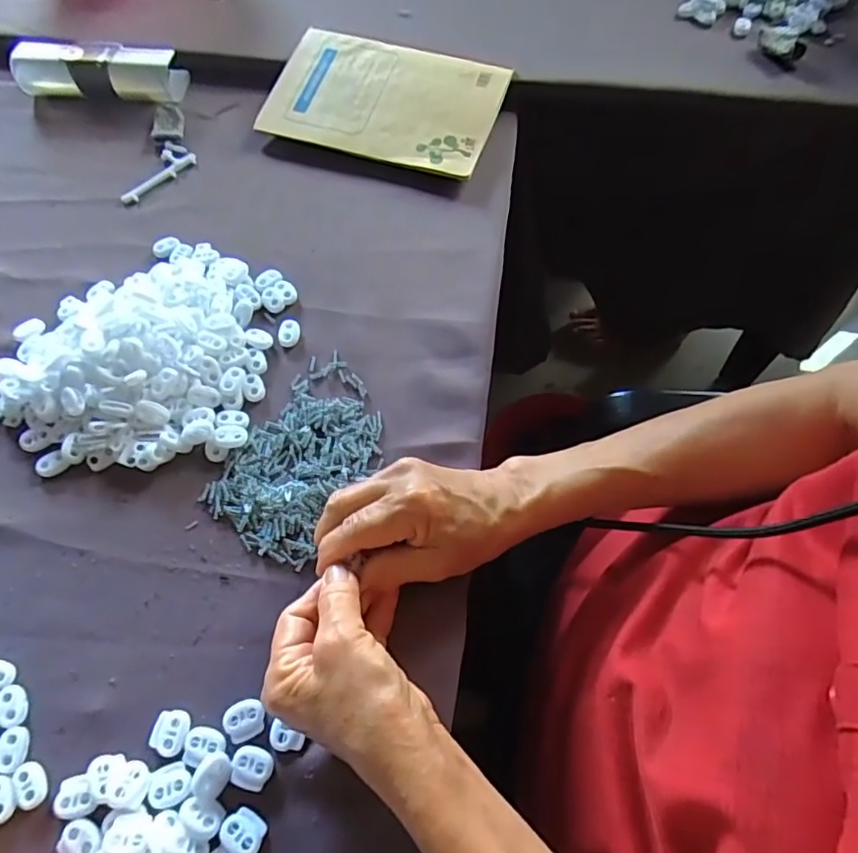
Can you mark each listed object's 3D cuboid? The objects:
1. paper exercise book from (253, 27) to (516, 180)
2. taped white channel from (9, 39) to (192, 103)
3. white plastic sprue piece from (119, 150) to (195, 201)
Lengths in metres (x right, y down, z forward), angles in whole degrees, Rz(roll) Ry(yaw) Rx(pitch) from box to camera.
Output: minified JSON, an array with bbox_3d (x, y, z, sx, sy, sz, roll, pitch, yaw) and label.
[{"bbox_3d":[-0.041,-0.300,0.526,0.204,0.008,0.132,17,73,10],"label":"paper exercise book"},{"bbox_3d":[-0.318,-0.340,0.552,0.157,0.039,0.041,6,64,4],"label":"taped white channel"},{"bbox_3d":[-0.245,-0.227,0.514,0.031,0.007,0.075,40,71,19],"label":"white plastic sprue piece"}]

